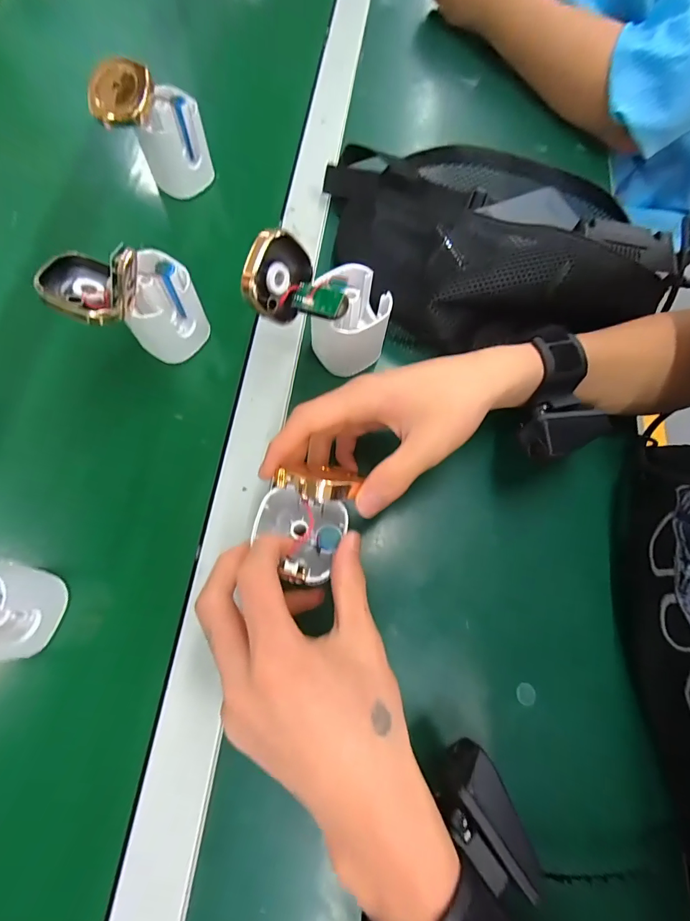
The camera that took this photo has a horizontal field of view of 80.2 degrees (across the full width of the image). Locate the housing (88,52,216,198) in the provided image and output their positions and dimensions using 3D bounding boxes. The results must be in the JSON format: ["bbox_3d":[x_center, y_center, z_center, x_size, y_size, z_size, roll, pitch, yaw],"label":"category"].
[{"bbox_3d":[-0.174,-0.305,0.381,0.078,0.082,0.055,18,75,3],"label":"housing"}]

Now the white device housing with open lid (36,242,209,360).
[{"bbox_3d":[-0.158,-0.118,0.307,0.089,0.098,0.064,-27,77,-9],"label":"white device housing with open lid"}]

